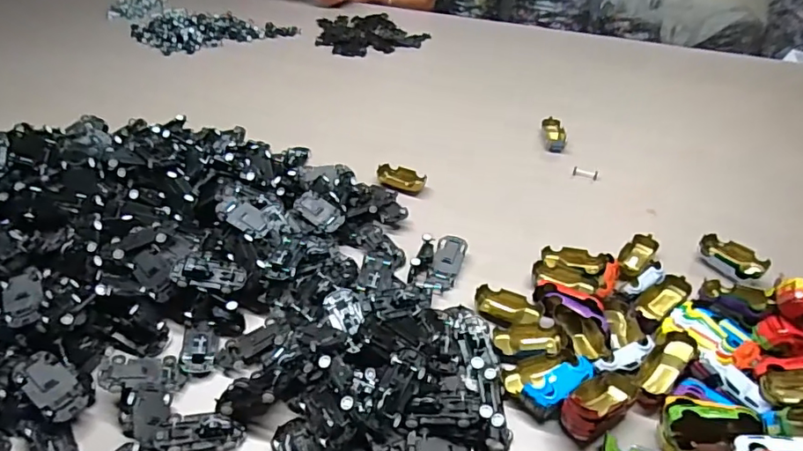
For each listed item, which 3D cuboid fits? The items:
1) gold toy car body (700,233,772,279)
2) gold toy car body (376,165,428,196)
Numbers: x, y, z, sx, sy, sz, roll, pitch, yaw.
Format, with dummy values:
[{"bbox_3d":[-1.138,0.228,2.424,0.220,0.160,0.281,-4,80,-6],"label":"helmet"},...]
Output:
[{"bbox_3d":[0.347,0.036,0.541,0.031,0.025,0.064,-25,46,-27],"label":"gold toy car body"},{"bbox_3d":[-0.001,-0.058,0.650,0.061,0.018,0.029,17,43,19],"label":"gold toy car body"}]

